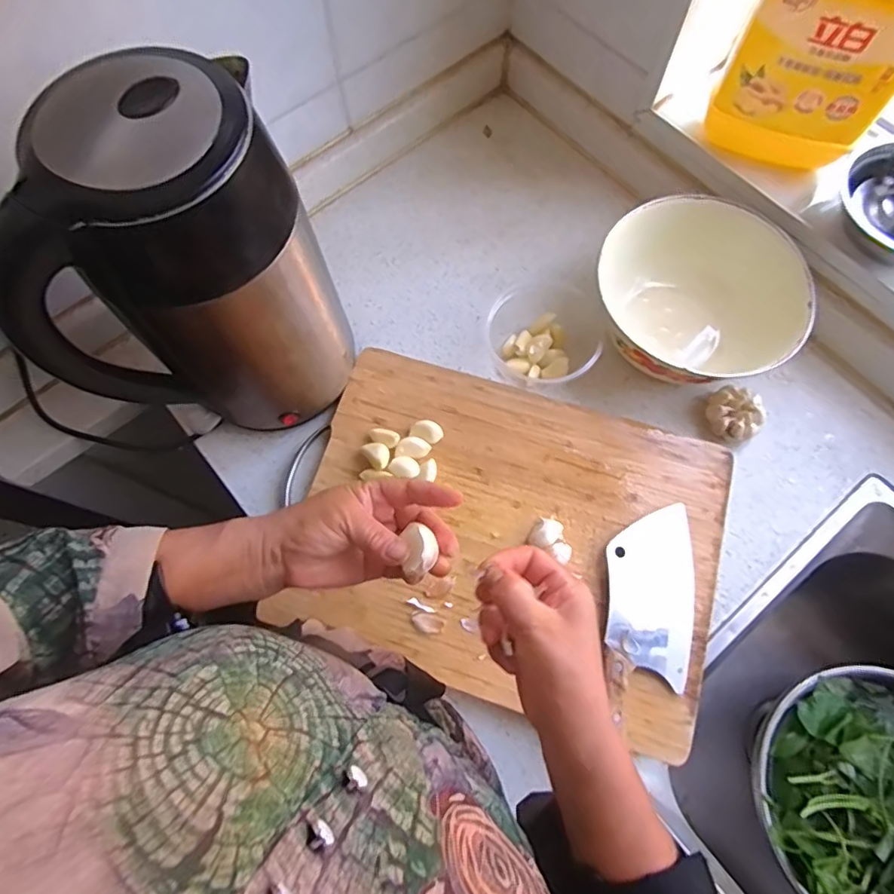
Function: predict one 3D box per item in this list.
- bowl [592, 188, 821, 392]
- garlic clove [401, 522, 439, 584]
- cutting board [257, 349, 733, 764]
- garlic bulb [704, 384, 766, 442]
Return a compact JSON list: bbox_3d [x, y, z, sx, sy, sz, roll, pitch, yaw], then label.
[{"bbox_3d":[0.257,-0.154,0.573,0.185,0.090,0.186,0,72,1],"label":"bowl"},{"bbox_3d":[-0.017,0.072,0.368,0.020,0.017,0.034,-3,72,0],"label":"garlic clove"},{"bbox_3d":[0.059,0.080,0.530,0.386,0.040,0.286,17,73,6],"label":"cutting board"},{"bbox_3d":[0.291,-0.033,0.561,0.048,0.032,0.052,0,72,1],"label":"garlic bulb"}]

